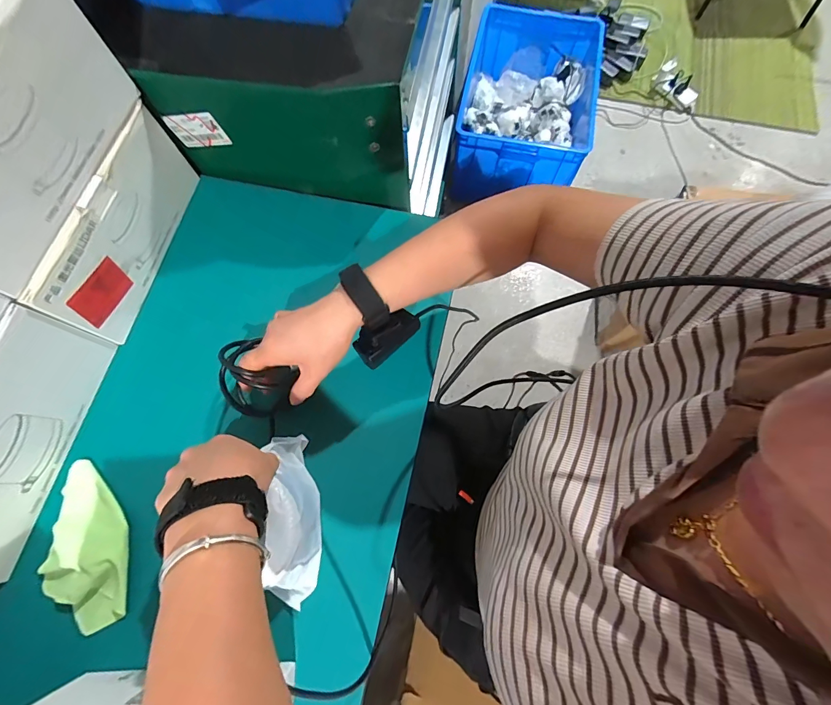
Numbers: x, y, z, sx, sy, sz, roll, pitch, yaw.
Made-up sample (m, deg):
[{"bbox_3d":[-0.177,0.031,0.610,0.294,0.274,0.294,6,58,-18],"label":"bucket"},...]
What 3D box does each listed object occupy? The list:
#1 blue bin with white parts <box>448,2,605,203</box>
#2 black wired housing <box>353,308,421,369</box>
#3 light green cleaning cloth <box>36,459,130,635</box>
[{"bbox_3d":[0.396,-0.894,1.373,0.455,0.262,0.675,12,73,5],"label":"blue bin with white parts"},{"bbox_3d":[-0.029,-0.018,0.385,0.029,0.034,0.069,43,78,13],"label":"black wired housing"},{"bbox_3d":[-0.346,0.197,0.388,0.083,0.031,0.164,-11,73,-3],"label":"light green cleaning cloth"}]

